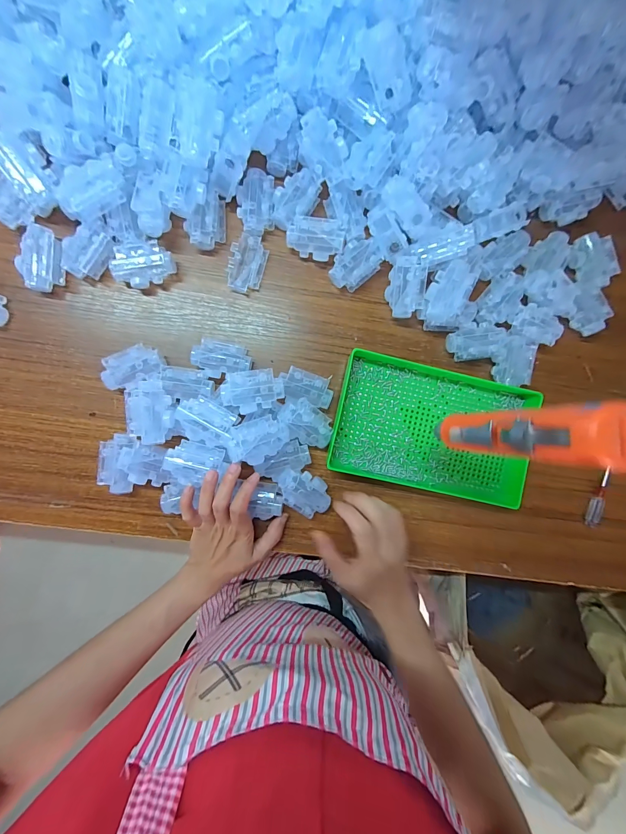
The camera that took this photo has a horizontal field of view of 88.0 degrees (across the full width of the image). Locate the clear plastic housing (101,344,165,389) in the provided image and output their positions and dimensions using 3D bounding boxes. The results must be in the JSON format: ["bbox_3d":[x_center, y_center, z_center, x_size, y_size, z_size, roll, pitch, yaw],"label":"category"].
[{"bbox_3d":[-0.216,-0.059,0.392,0.069,0.028,0.043,-17,92,-4],"label":"clear plastic housing"}]

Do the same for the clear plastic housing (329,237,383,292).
[{"bbox_3d":[0.052,-0.193,0.412,0.065,0.024,0.046,-42,94,-2],"label":"clear plastic housing"}]

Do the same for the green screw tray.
[{"bbox_3d":[0.154,0.014,0.419,0.251,0.033,0.156,13,90,-4],"label":"green screw tray"}]

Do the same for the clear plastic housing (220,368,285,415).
[{"bbox_3d":[-0.068,-0.029,0.368,0.068,0.016,0.045,-7,92,-4],"label":"clear plastic housing"}]

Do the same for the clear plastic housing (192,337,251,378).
[{"bbox_3d":[-0.112,-0.070,0.401,0.070,0.030,0.043,8,90,-4],"label":"clear plastic housing"}]

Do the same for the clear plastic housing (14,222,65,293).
[{"bbox_3d":[-0.317,-0.184,0.381,0.036,0.028,0.070,19,90,-4],"label":"clear plastic housing"}]

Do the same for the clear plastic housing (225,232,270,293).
[{"bbox_3d":[-0.084,-0.192,0.410,0.044,0.015,0.069,16,90,-4],"label":"clear plastic housing"}]

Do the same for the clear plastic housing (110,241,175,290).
[{"bbox_3d":[-0.205,-0.182,0.391,0.070,0.030,0.045,-12,92,-4],"label":"clear plastic housing"}]

